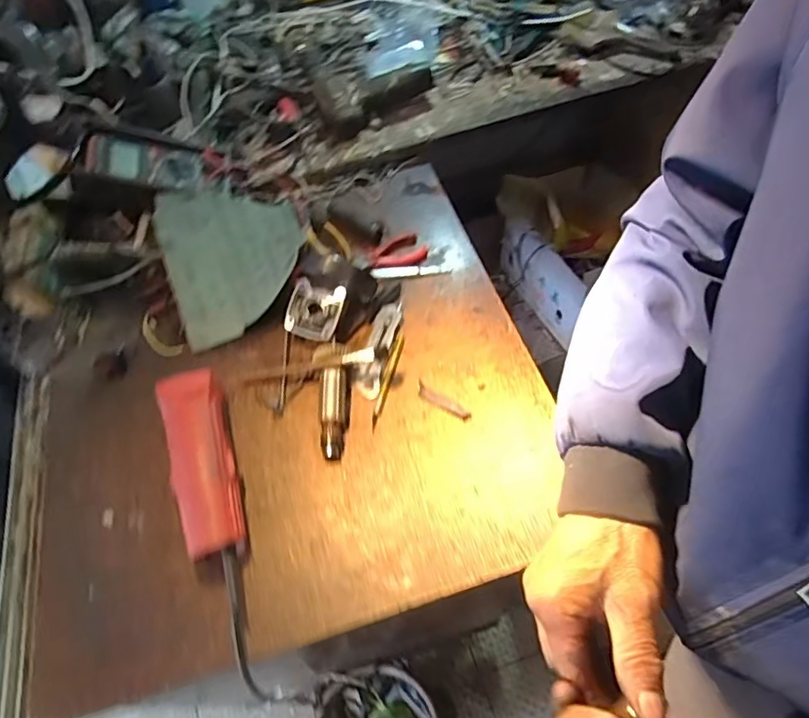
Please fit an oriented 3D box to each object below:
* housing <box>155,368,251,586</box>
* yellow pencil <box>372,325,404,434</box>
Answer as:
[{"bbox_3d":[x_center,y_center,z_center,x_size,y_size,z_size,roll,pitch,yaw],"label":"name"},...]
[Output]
[{"bbox_3d":[-0.209,0.110,0.569,0.063,0.052,0.205,-17,59,-8],"label":"housing"},{"bbox_3d":[-0.019,0.021,0.657,0.011,0.006,0.143,11,59,9],"label":"yellow pencil"}]

